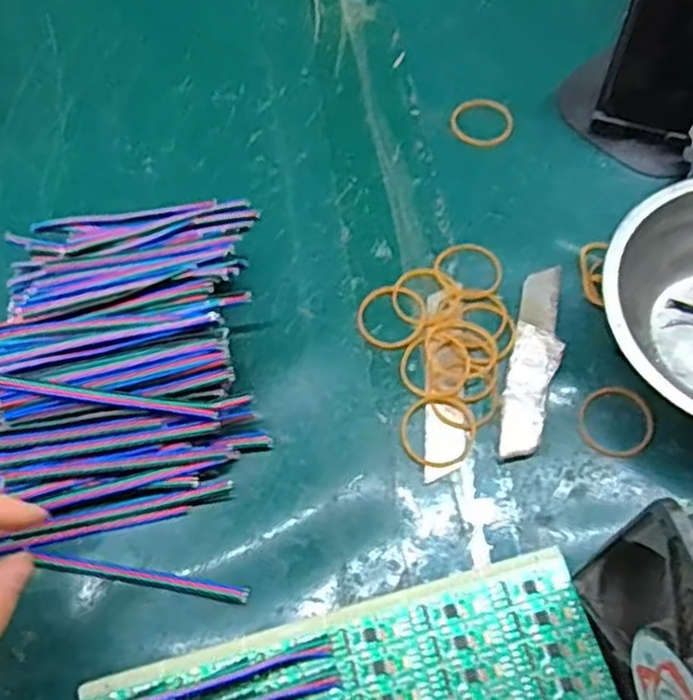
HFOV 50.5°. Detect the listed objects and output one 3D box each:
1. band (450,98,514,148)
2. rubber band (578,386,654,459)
[{"bbox_3d":[0.076,-0.128,0.411,0.034,0.004,0.034,-1,64,2],"label":"band"},{"bbox_3d":[0.120,0.031,0.326,0.032,0.004,0.034,-1,64,2],"label":"rubber band"}]

